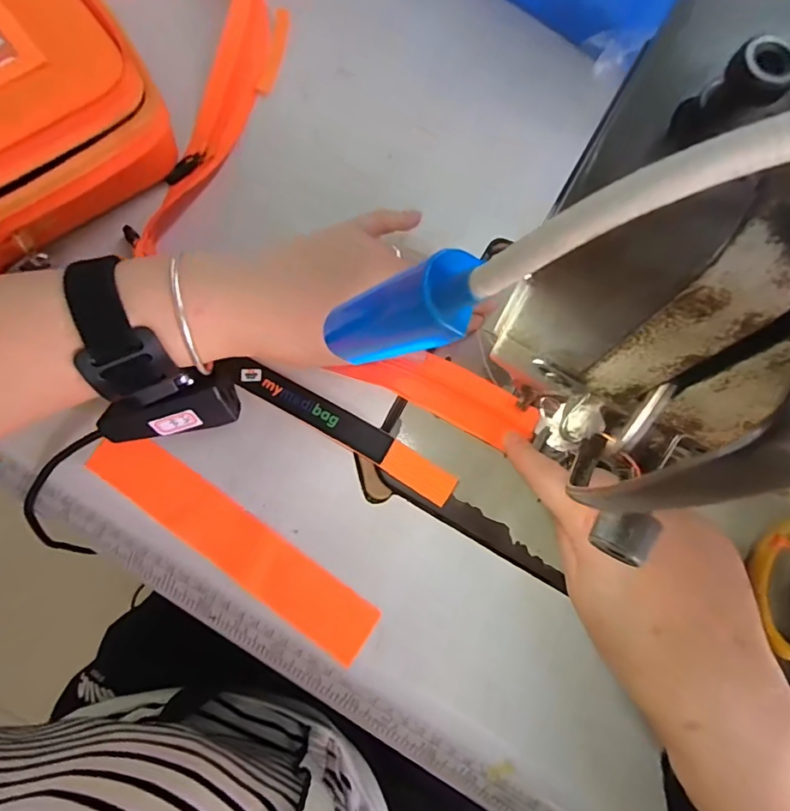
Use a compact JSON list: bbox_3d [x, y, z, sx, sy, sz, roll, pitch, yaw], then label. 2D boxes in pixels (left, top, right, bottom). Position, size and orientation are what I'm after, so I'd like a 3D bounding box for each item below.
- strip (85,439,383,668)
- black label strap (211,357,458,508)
[{"bbox_3d":[-0.095,0.077,0.279,0.188,0.005,0.034,34,79,7],"label":"strip"},{"bbox_3d":[-0.030,0.015,0.288,0.144,0.005,0.020,30,85,4],"label":"black label strap"}]

